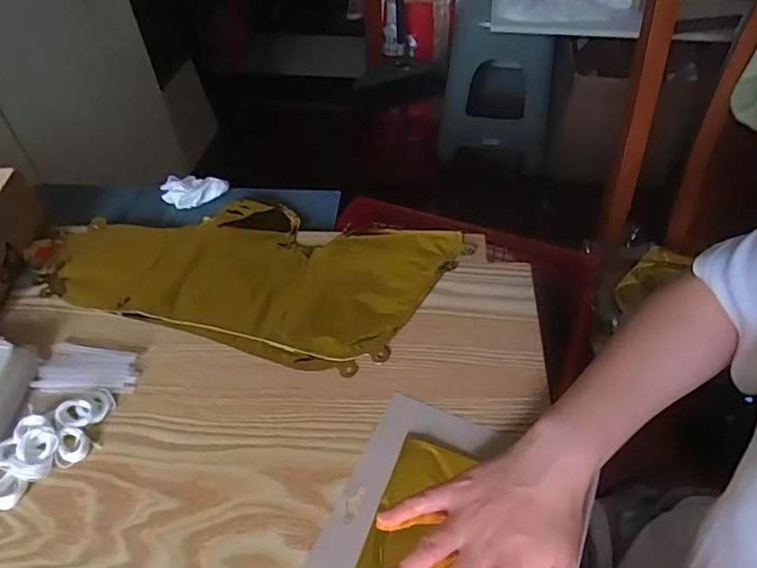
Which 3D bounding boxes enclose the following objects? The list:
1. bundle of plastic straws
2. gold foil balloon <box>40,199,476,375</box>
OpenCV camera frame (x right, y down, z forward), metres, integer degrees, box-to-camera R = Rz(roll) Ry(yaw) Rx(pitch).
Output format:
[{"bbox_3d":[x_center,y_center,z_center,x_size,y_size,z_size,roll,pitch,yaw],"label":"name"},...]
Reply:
[{"bbox_3d":[-0.249,0.072,0.472,0.086,0.008,0.050,1,47,3],"label":"bundle of plastic straws"},{"bbox_3d":[-0.129,-0.022,0.549,0.382,0.010,0.188,12,49,14],"label":"gold foil balloon"}]

